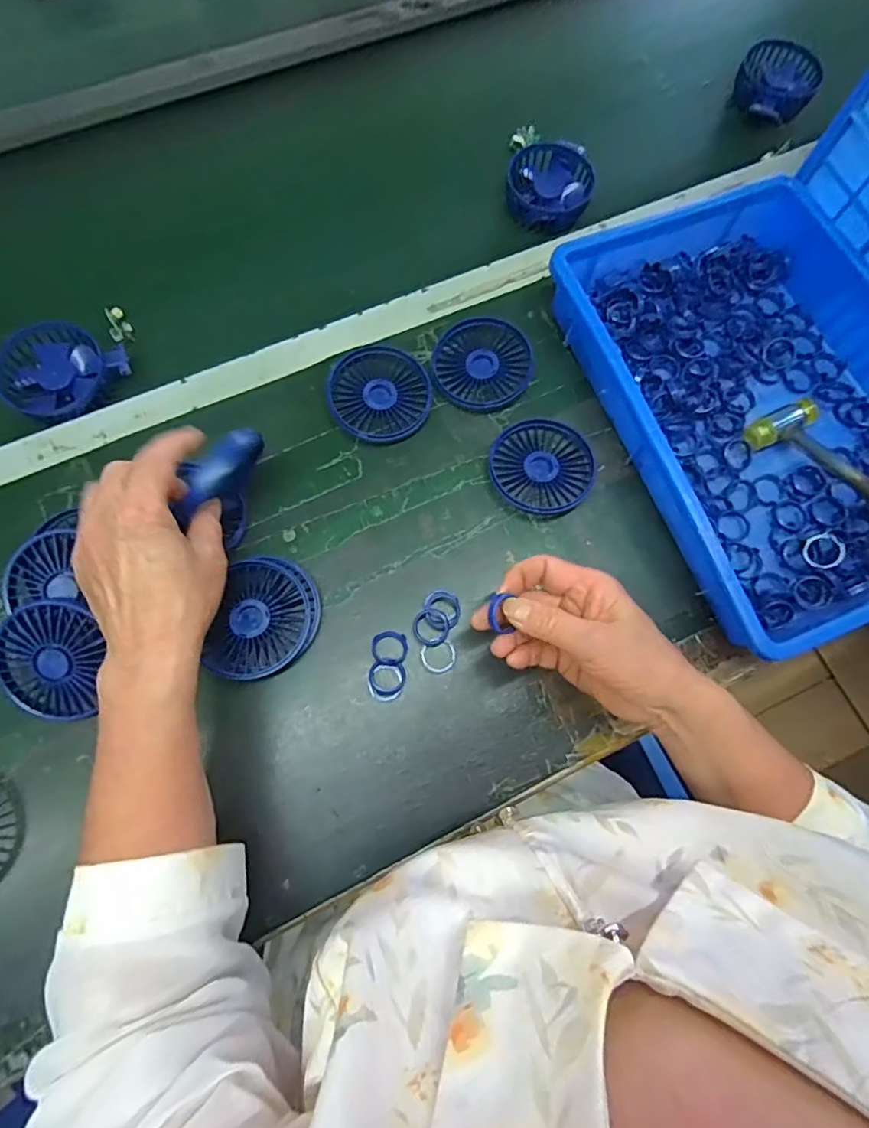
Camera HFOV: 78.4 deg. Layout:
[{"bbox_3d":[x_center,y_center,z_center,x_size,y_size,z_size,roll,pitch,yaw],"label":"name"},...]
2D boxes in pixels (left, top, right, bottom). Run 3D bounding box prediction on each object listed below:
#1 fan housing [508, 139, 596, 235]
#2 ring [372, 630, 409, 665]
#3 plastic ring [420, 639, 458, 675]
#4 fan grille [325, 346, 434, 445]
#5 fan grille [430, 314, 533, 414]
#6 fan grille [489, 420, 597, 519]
[{"bbox_3d":[0.120,-0.391,0.547,0.084,0.026,0.103,16,74,2],"label":"fan housing"},{"bbox_3d":[-0.034,0.064,0.409,0.027,0.012,0.025,1,74,-2],"label":"ring"},{"bbox_3d":[0.004,0.073,0.412,0.028,0.004,0.024,-13,74,-6],"label":"plastic ring"},{"bbox_3d":[-0.048,-0.148,0.465,0.086,0.018,0.087,1,74,-2],"label":"fan grille"},{"bbox_3d":[0.041,-0.180,0.474,0.082,0.022,0.090,-13,74,-6],"label":"fan grille"},{"bbox_3d":[0.090,-0.083,0.453,0.085,0.016,0.085,-5,74,-4],"label":"fan grille"}]

